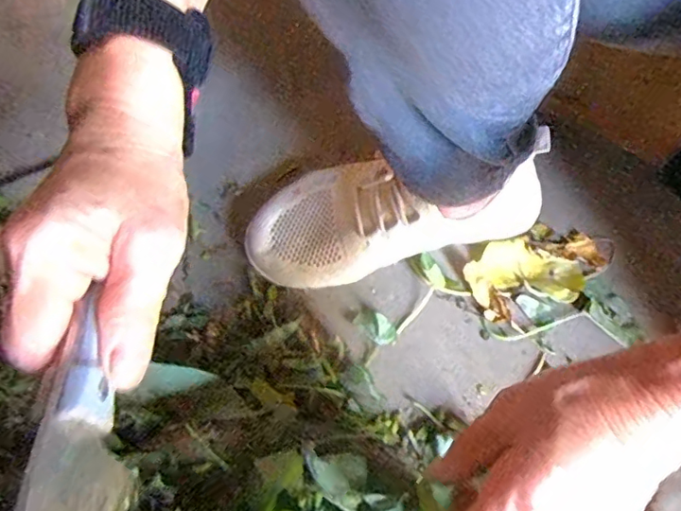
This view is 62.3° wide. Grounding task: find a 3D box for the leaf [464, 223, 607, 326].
[{"bbox_3d":[0.160,0.010,0.460,0.112,0.012,0.063,-23,66,-12],"label":"leaf"}]

